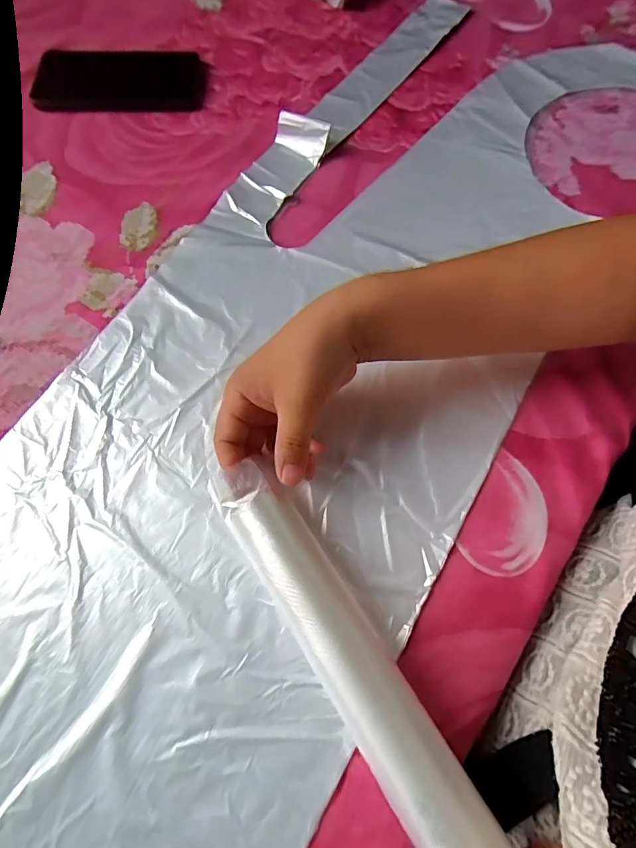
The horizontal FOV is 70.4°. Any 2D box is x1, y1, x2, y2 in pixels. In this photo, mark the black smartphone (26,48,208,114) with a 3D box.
[{"bbox_3d":[-0.202,-0.349,0.459,0.168,0.014,0.084,-1,69,0],"label":"black smartphone"}]

